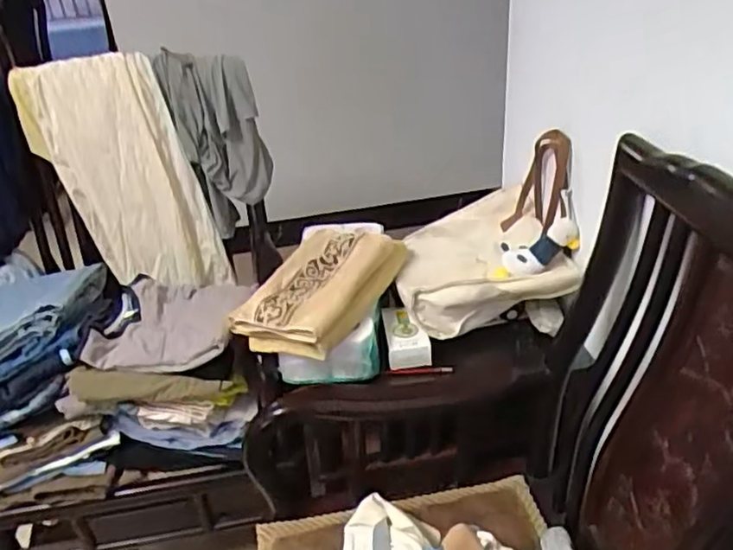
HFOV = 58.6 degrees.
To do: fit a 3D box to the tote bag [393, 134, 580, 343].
[{"bbox_3d":[0.225,-0.097,1.301,0.320,0.295,0.365,-3,32,4],"label":"tote bag"}]

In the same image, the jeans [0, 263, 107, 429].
[{"bbox_3d":[-0.675,0.110,1.265,0.305,0.174,0.308,-10,32,-7],"label":"jeans"}]

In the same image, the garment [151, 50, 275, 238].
[{"bbox_3d":[-0.351,-0.309,1.581,0.211,0.415,0.116,-16,34,-17],"label":"garment"}]

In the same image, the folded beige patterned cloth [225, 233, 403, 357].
[{"bbox_3d":[-0.076,0.011,1.246,0.234,0.084,0.370,9,35,22],"label":"folded beige patterned cloth"}]

